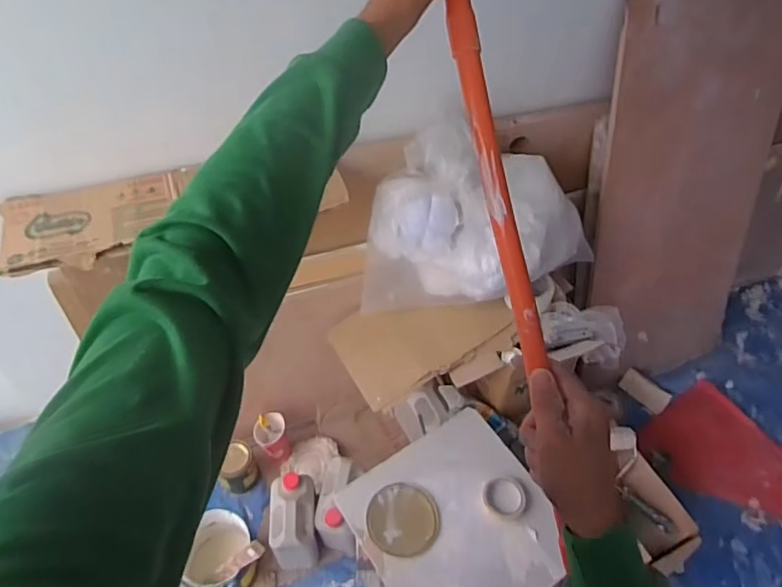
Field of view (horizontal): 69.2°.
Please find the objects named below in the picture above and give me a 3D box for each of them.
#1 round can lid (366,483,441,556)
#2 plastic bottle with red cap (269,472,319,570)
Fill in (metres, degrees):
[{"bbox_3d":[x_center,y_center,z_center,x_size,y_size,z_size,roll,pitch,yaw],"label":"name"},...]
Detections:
[{"bbox_3d":[0.027,0.493,1.241,0.150,0.006,0.146,0,65,-1],"label":"round can lid"},{"bbox_3d":[-0.248,0.579,1.433,0.119,0.191,0.183,-5,52,-7],"label":"plastic bottle with red cap"}]

